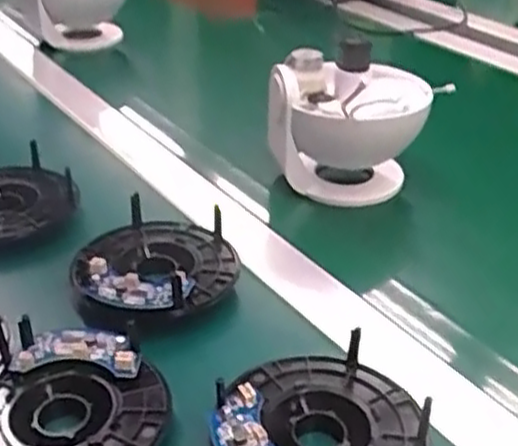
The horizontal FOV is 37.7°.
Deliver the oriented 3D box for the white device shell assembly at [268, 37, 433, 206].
[{"bbox_3d":[0.063,-0.076,0.587,0.099,0.110,0.093,-21,38,-30],"label":"white device shell assembly"}]

